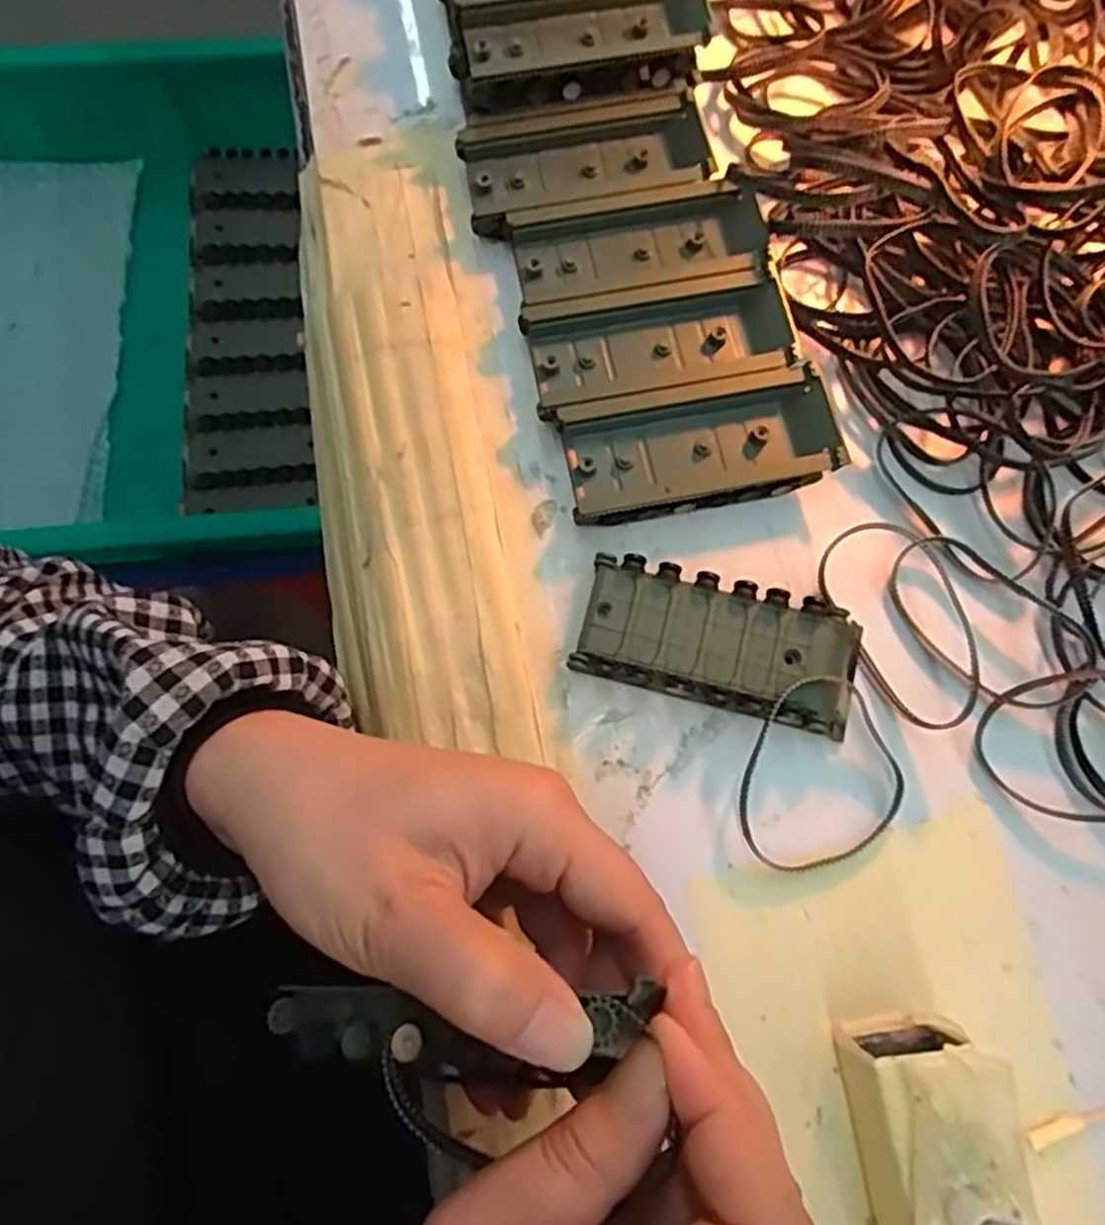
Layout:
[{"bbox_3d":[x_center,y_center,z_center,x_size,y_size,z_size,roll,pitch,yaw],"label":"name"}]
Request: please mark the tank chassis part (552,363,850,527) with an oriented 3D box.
[{"bbox_3d":[0.054,-0.062,0.287,0.096,0.015,0.044,-12,76,-2],"label":"tank chassis part"}]

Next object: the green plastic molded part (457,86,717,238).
[{"bbox_3d":[0.013,-0.184,0.317,0.096,0.013,0.044,-15,76,-3],"label":"green plastic molded part"}]

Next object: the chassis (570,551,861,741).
[{"bbox_3d":[0.058,0.011,0.270,0.095,0.017,0.044,13,77,4],"label":"chassis"}]

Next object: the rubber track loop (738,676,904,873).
[{"bbox_3d":[0.088,0.054,0.258,0.059,0.019,0.058,0,76,1],"label":"rubber track loop"}]

